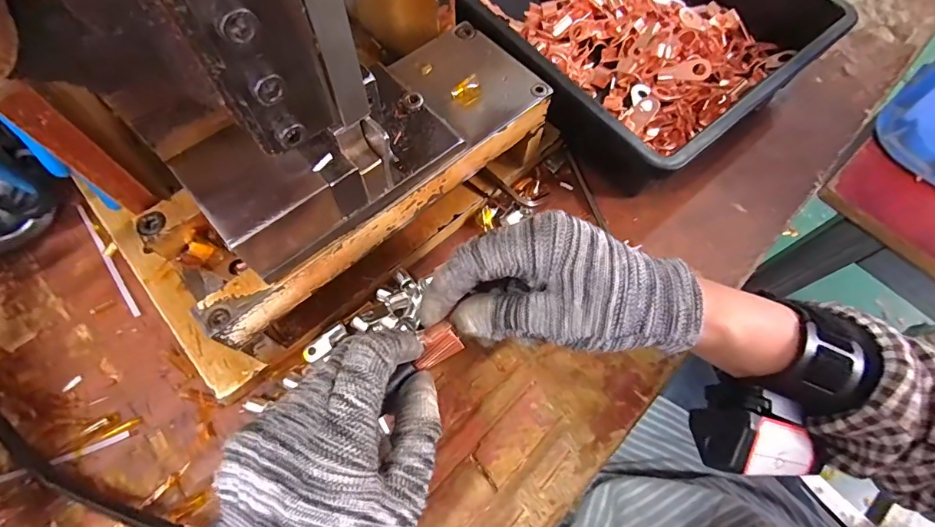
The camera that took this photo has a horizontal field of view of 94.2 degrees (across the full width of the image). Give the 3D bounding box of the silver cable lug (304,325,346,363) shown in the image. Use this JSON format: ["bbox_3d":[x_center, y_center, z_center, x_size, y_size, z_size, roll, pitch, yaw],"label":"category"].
[{"bbox_3d":[-0.093,0.051,0.285,0.033,0.007,0.012,-39,72,7],"label":"silver cable lug"}]

